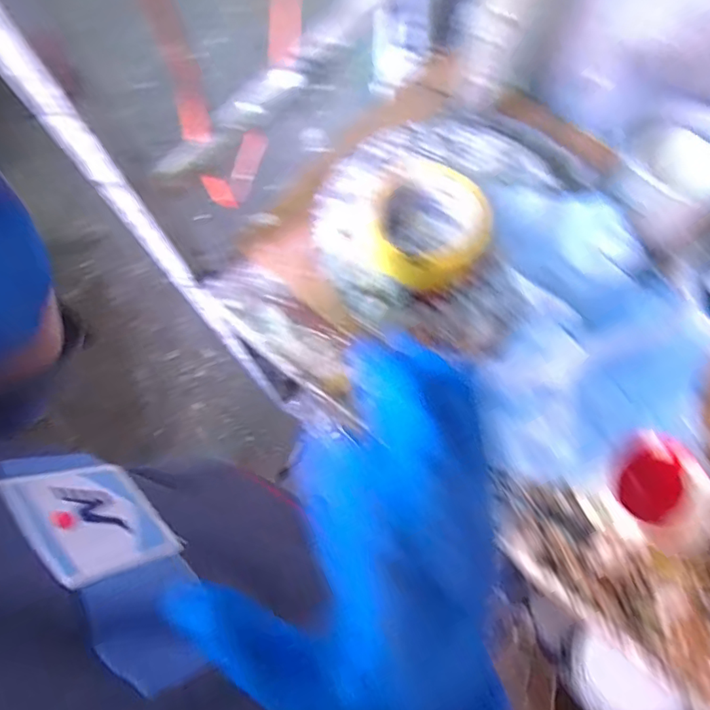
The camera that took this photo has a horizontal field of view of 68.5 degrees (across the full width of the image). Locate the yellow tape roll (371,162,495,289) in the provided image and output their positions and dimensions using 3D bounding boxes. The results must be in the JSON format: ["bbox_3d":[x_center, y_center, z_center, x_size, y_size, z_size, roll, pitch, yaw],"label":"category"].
[{"bbox_3d":[0.061,-0.103,0.435,0.098,0.048,0.107,-1,72,2],"label":"yellow tape roll"}]

